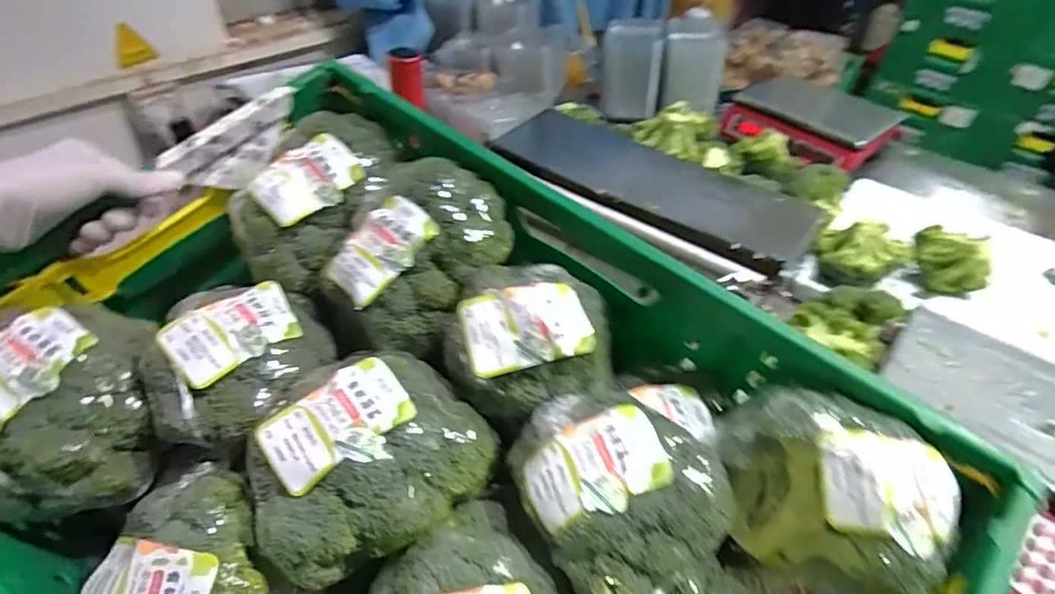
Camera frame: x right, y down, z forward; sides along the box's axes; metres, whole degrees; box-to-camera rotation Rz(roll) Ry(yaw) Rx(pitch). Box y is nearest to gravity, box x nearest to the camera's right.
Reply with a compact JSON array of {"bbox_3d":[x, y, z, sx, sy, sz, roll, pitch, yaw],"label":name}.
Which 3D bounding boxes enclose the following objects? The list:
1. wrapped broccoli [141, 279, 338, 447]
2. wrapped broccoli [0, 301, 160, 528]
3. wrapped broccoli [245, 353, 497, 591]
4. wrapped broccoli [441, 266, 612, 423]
[{"bbox_3d":[-0.183,0.037,0.377,0.115,0.060,0.088,-21,36,-33],"label":"wrapped broccoli"},{"bbox_3d":[-0.288,0.070,0.353,0.114,0.101,0.085,-23,37,-36],"label":"wrapped broccoli"},{"bbox_3d":[-0.087,0.090,0.329,0.127,0.073,0.082,-15,33,-27],"label":"wrapped broccoli"},{"bbox_3d":[0.000,0.024,0.381,0.105,0.065,0.081,-1,30,-4],"label":"wrapped broccoli"}]

